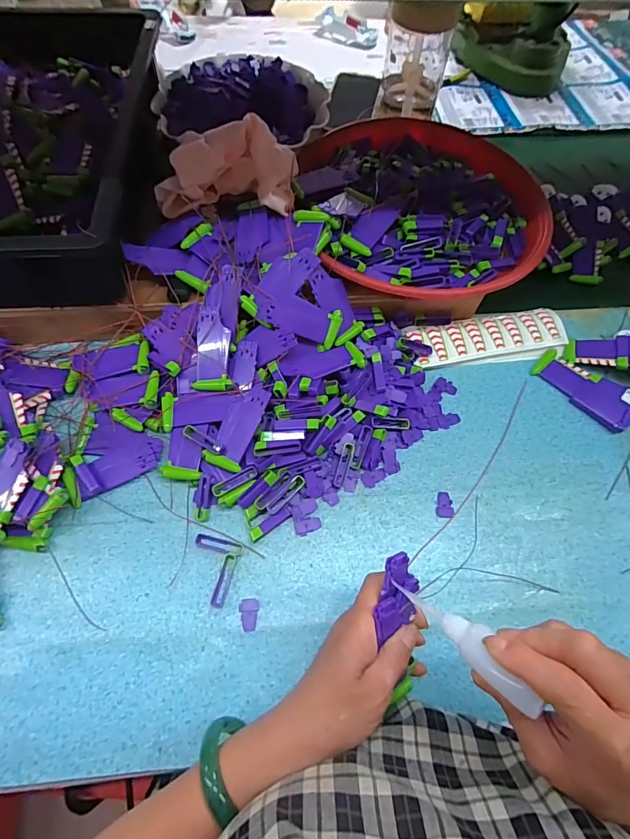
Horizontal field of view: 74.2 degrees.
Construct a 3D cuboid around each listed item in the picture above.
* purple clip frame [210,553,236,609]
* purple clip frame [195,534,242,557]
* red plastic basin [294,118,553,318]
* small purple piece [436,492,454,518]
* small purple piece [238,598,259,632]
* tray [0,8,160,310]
[{"bbox_3d":[-0.085,0.149,0.386,0.013,0.004,0.047,12,64,4],"label":"purple clip frame"},{"bbox_3d":[-0.093,0.121,0.401,0.046,0.004,0.013,13,64,5],"label":"purple clip frame"},{"bbox_3d":[0.130,-0.264,0.523,0.295,0.084,0.310,1,64,-2],"label":"red plastic basin"},{"bbox_3d":[0.135,0.088,0.432,0.017,0.004,0.027,5,64,0],"label":"small purple piece"},{"bbox_3d":[-0.061,0.179,0.381,0.018,0.004,0.027,0,64,-2],"label":"small purple piece"},{"bbox_3d":[-0.363,-0.344,0.501,0.306,0.098,0.497,-5,64,-4],"label":"tray"}]

